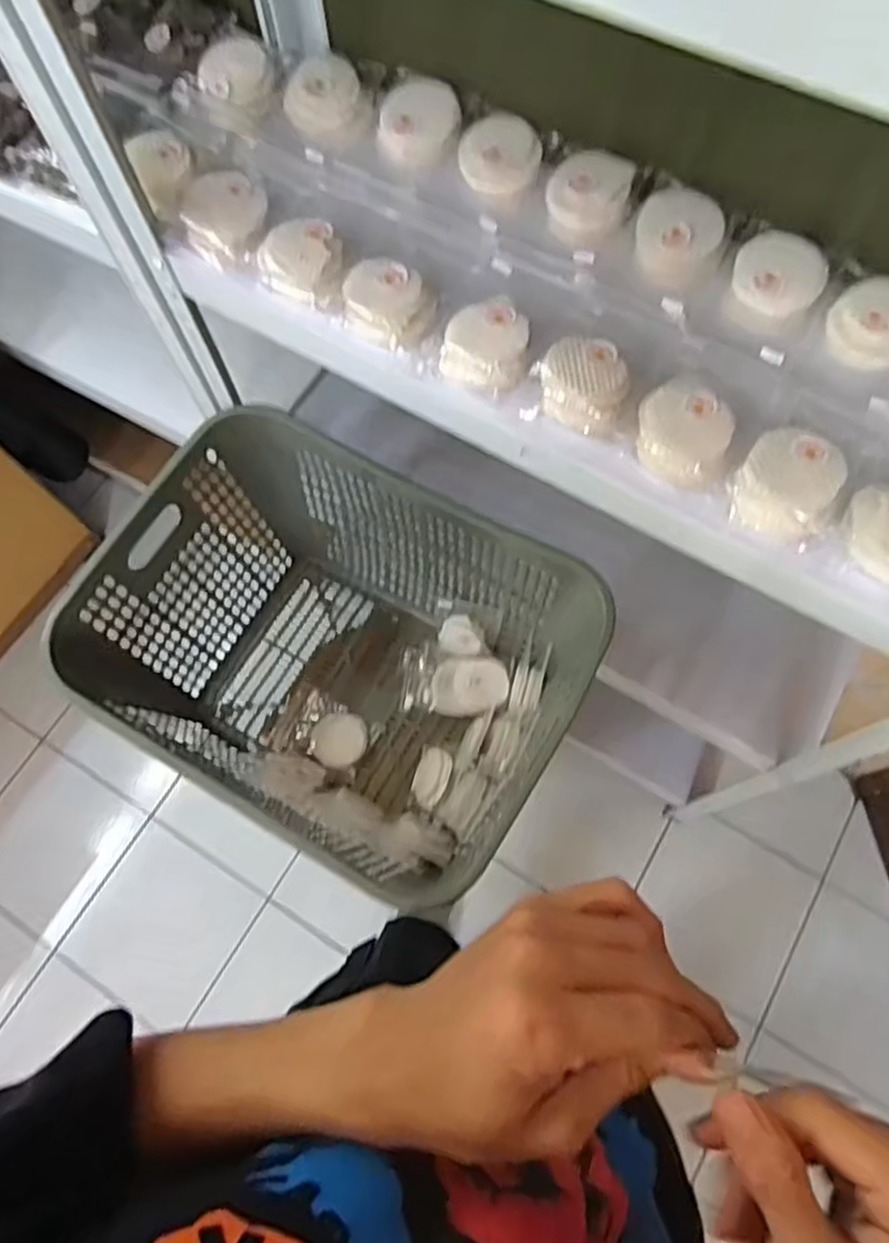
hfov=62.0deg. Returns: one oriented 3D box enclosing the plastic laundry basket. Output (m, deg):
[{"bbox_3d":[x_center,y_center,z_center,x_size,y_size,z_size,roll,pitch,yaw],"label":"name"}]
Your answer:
[{"bbox_3d":[-0.133,0.051,0.993,0.538,0.345,0.430,29,75,12],"label":"plastic laundry basket"}]

